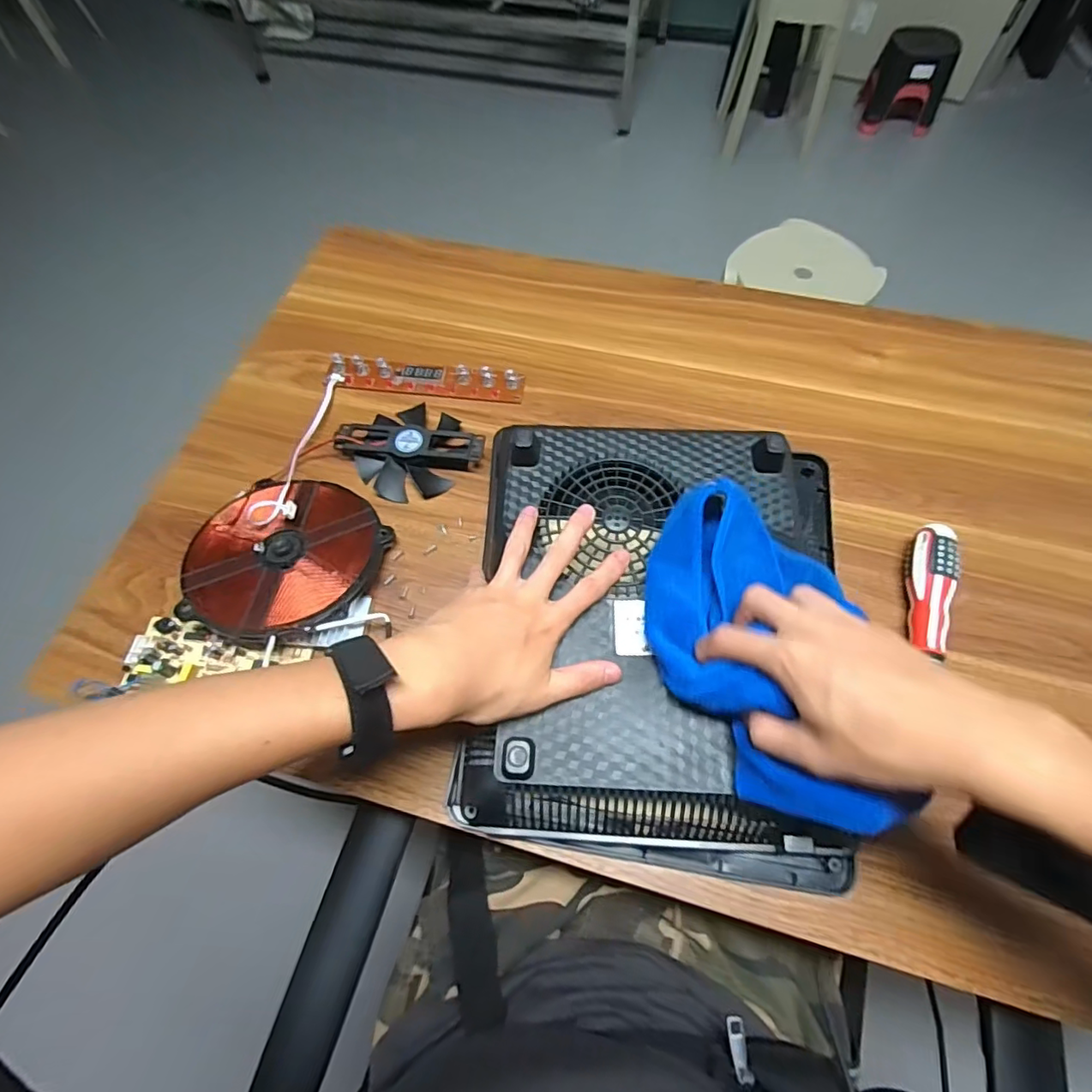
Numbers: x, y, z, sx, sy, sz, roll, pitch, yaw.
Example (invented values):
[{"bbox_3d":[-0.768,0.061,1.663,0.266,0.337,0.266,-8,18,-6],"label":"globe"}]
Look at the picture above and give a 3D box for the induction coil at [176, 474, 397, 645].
[{"bbox_3d":[-0.218,0.004,0.466,0.150,0.018,0.151,1,56,-1],"label":"induction coil"}]

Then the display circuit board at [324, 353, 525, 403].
[{"bbox_3d":[-0.124,-0.171,0.567,0.198,0.017,0.033,5,64,4],"label":"display circuit board"}]

